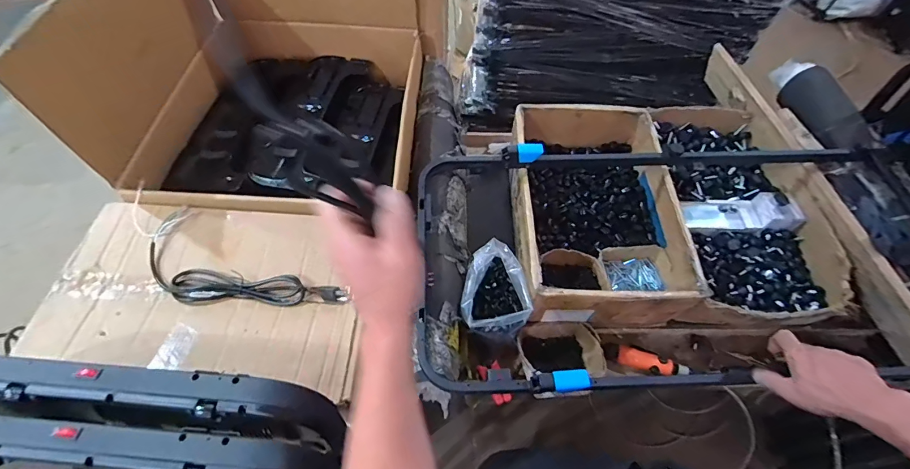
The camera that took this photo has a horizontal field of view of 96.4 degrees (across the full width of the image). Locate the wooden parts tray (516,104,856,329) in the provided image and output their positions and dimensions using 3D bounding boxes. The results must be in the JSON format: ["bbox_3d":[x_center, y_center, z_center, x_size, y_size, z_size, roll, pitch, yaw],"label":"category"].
[{"bbox_3d":[0.482,-0.074,0.980,0.683,0.155,0.581,-3,60,-2],"label":"wooden parts tray"}]

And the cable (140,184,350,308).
[{"bbox_3d":[-0.427,0.063,0.732,0.462,0.031,0.138,23,62,13],"label":"cable"}]

